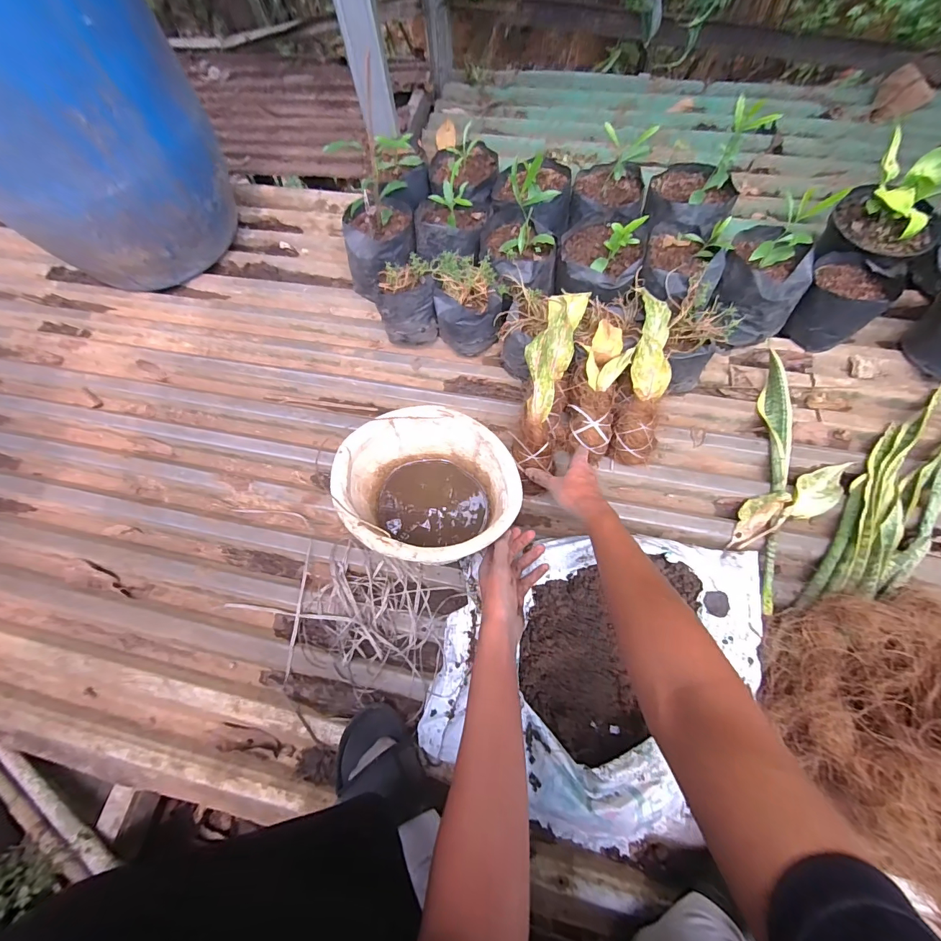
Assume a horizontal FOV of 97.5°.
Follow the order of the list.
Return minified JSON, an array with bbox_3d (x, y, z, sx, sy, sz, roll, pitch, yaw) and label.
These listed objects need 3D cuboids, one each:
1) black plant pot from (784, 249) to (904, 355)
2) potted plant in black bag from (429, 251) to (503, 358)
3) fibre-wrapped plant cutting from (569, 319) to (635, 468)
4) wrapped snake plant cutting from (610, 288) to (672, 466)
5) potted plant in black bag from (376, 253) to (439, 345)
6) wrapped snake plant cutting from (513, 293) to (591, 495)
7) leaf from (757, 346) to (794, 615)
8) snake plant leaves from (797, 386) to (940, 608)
[{"bbox_3d":[0.700,-0.321,0.799,0.132,0.126,0.129,-1,70,2],"label":"black plant pot"},{"bbox_3d":[-0.005,-0.330,0.832,0.130,0.134,0.138,-9,70,-1],"label":"potted plant in black bag"},{"bbox_3d":[0.209,-0.130,0.689,0.081,0.059,0.227,8,98,7],"label":"fibre-wrapped plant cutting"},{"bbox_3d":[0.302,-0.158,0.703,0.078,0.067,0.298,10,93,7],"label":"wrapped snake plant cutting"},{"bbox_3d":[-0.126,-0.336,0.850,0.113,0.142,0.109,-1,70,2],"label":"potted plant in black bag"},{"bbox_3d":[0.121,-0.125,0.663,0.076,0.084,0.327,13,95,9],"label":"wrapped snake plant cutting"},{"bbox_3d":[0.528,-0.001,0.712,0.050,0.050,0.493,15,71,8],"label":"leaf"},{"bbox_3d":[0.712,0.040,0.686,0.125,0.047,0.486,35,73,16],"label":"snake plant leaves"}]

